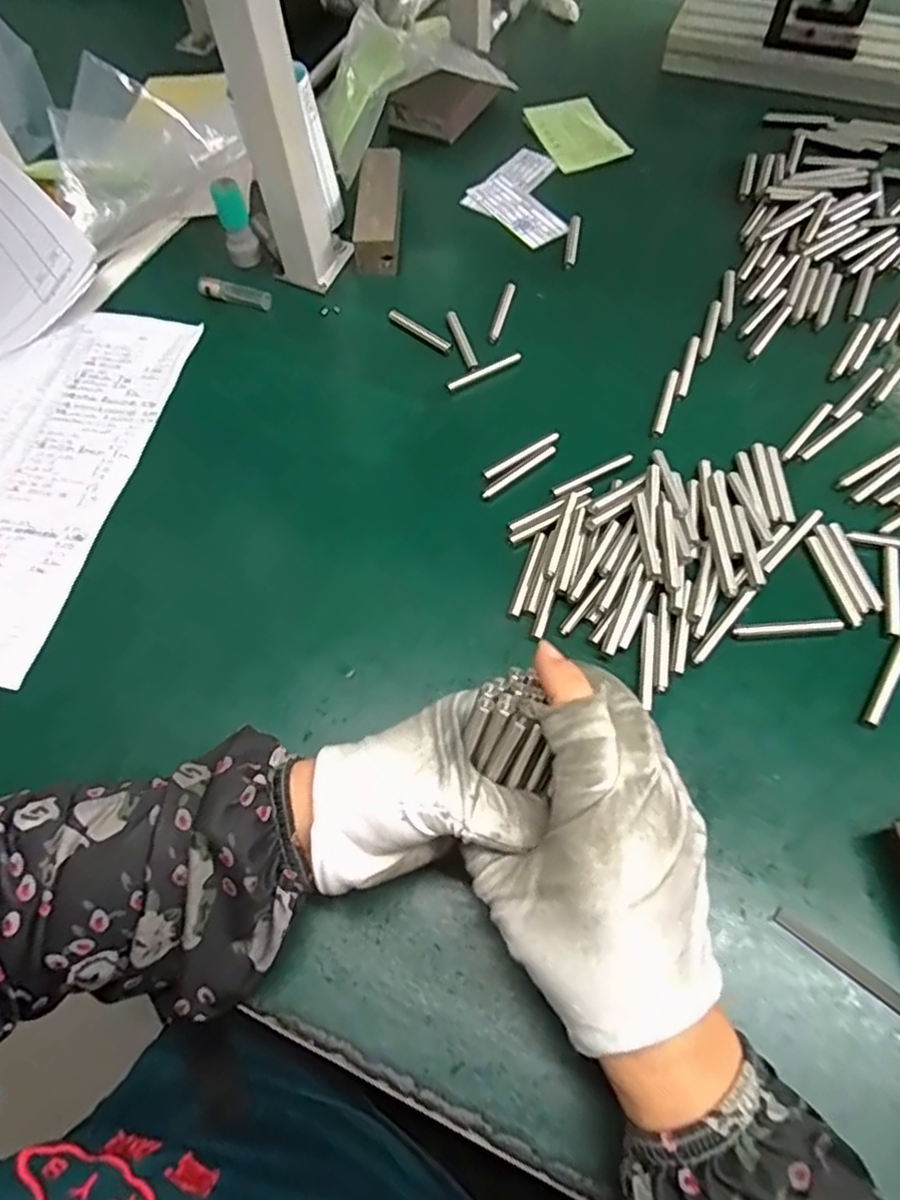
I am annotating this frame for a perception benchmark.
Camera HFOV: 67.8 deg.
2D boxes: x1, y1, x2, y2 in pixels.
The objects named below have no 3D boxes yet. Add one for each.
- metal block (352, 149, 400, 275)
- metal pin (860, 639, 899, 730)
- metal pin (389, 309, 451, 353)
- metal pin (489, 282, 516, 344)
[{"bbox_3d":[-0.055,-0.314,0.539,0.034,0.036,0.117,-1,61,2],"label":"metal block"},{"bbox_3d":[0.227,0.043,0.348,0.008,0.008,0.057,32,67,18],"label":"metal pin"},{"bbox_3d":[-0.022,-0.198,0.491,0.058,0.008,0.009,38,69,21],"label":"metal pin"},{"bbox_3d":[0.039,-0.214,0.494,0.008,0.005,0.059,13,62,10],"label":"metal pin"}]

